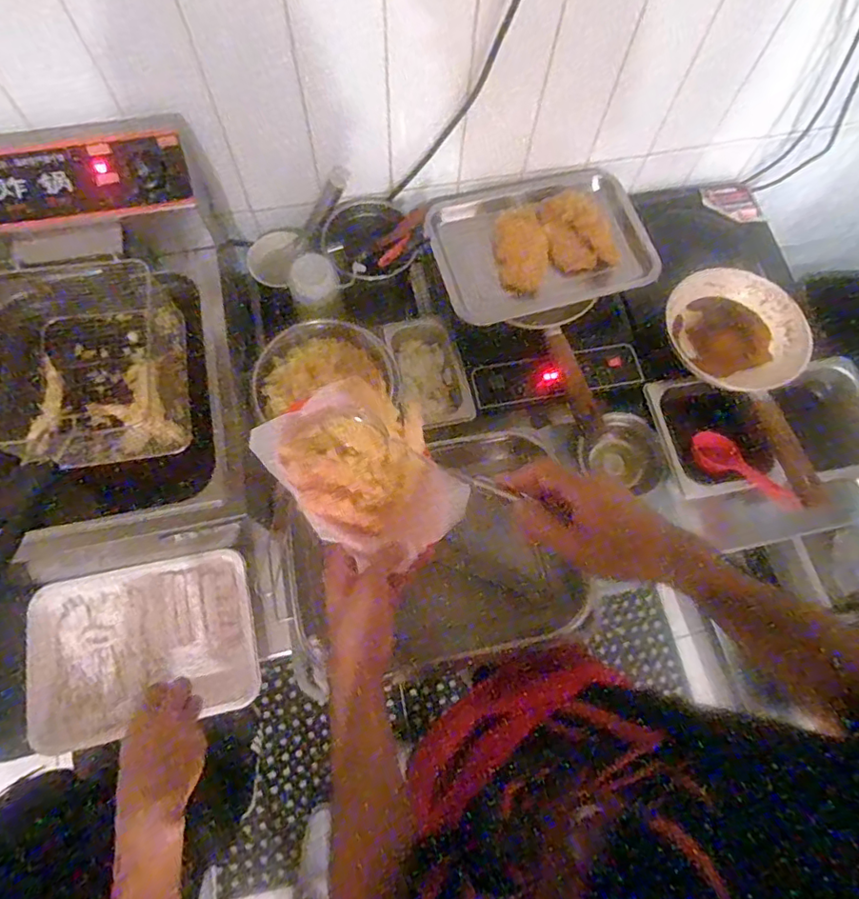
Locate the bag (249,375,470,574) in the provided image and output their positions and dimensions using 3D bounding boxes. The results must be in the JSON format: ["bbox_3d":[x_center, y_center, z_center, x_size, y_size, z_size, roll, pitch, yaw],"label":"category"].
[{"bbox_3d":[-0.069,0.016,0.564,0.151,0.046,0.207,-37,76,-14],"label":"bag"}]

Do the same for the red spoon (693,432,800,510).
[{"bbox_3d":[0.428,0.032,0.744,0.150,0.024,0.042,43,74,12],"label":"red spoon"}]

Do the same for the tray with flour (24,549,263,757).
[{"bbox_3d":[-0.350,0.239,0.677,0.263,0.040,0.206,-12,71,-7],"label":"tray with flour"}]

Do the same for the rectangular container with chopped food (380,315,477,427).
[{"bbox_3d":[0.000,-0.110,0.784,0.098,0.057,0.160,-16,72,-8],"label":"rectangular container with chopped food"}]

